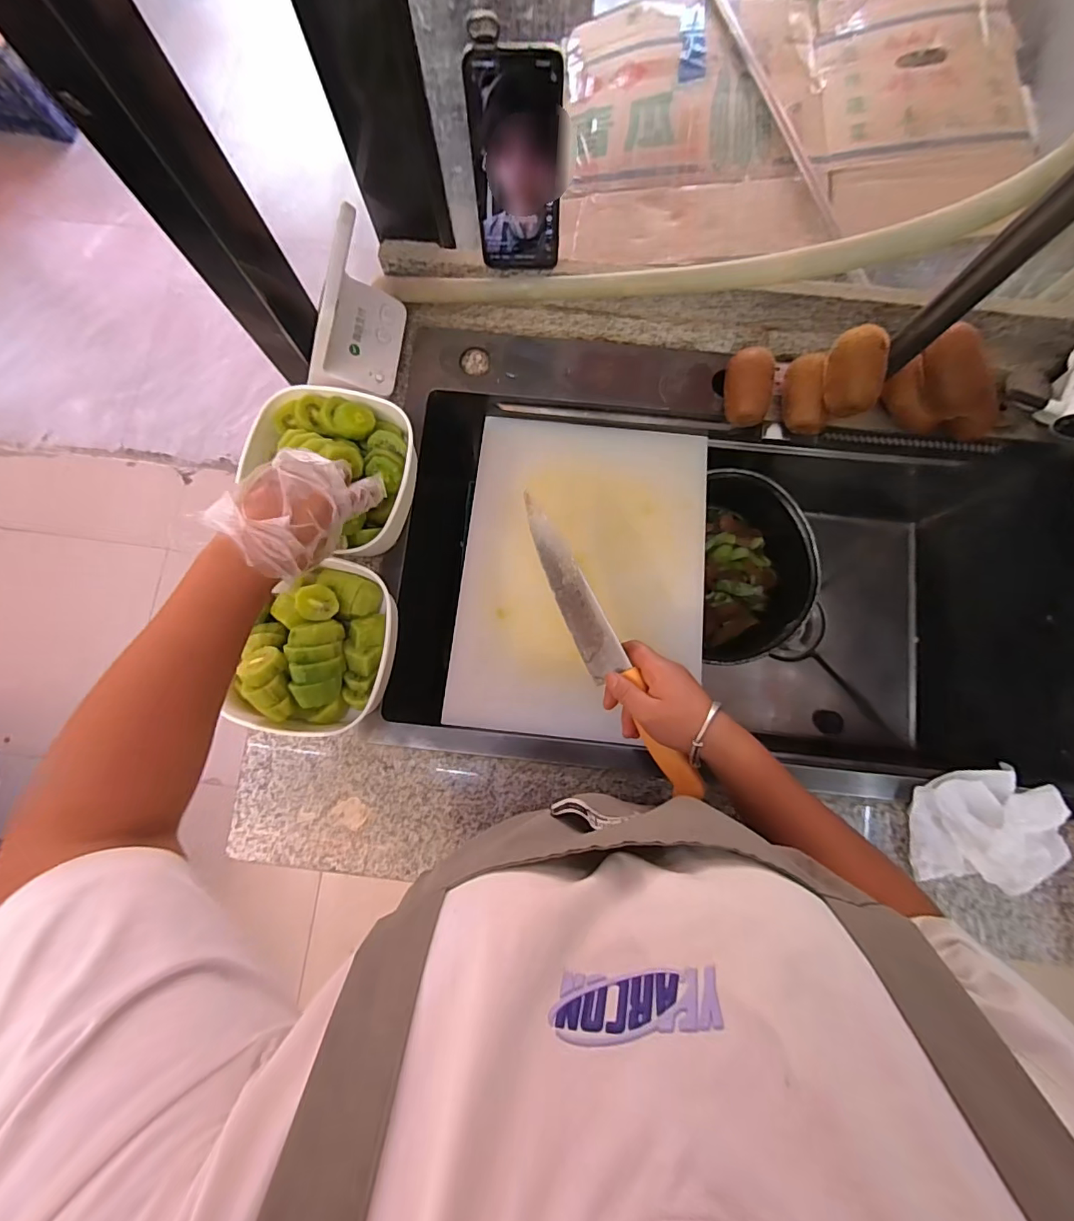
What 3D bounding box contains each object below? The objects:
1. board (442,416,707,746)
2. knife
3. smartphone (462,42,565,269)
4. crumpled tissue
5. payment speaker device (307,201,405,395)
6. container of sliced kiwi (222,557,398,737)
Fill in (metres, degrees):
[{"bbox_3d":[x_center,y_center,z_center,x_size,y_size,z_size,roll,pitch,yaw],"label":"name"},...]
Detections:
[{"bbox_3d":[0.051,-0.044,0.543,0.261,0.019,0.353,5,77,4],"label":"board"},{"bbox_3d":[0.058,0.031,0.453,0.036,0.026,0.296,-27,78,-3],"label":"knife"},{"bbox_3d":[-0.017,-0.390,0.441,0.076,0.159,0.012,-1,68,0],"label":"smartphone"},{"bbox_3d":[0.427,0.204,0.457,0.143,0.051,0.110,7,81,2],"label":"crumpled tissue"},{"bbox_3d":[-0.185,-0.290,0.481,0.071,0.123,0.125,15,82,3],"label":"payment speaker device"},{"bbox_3d":[-0.209,0.038,0.482,0.138,0.072,0.162,5,81,2],"label":"container of sliced kiwi"}]

